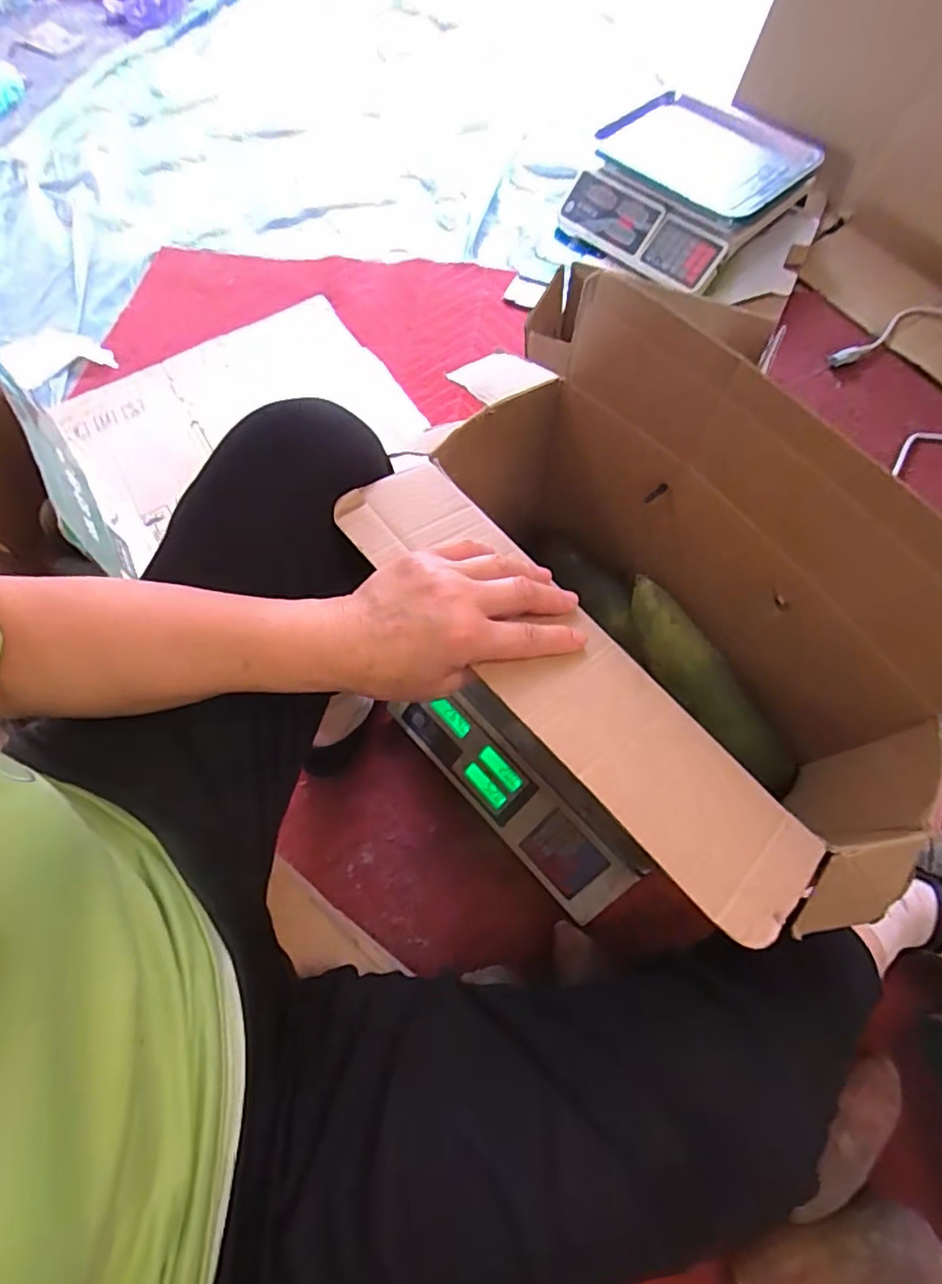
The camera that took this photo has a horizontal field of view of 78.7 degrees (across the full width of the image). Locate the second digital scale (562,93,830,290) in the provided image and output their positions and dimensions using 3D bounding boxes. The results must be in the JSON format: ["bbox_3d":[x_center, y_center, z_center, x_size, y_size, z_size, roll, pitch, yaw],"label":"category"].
[{"bbox_3d":[0.393,-0.826,1.042,0.349,0.135,0.358,40,73,17],"label":"second digital scale"}]

